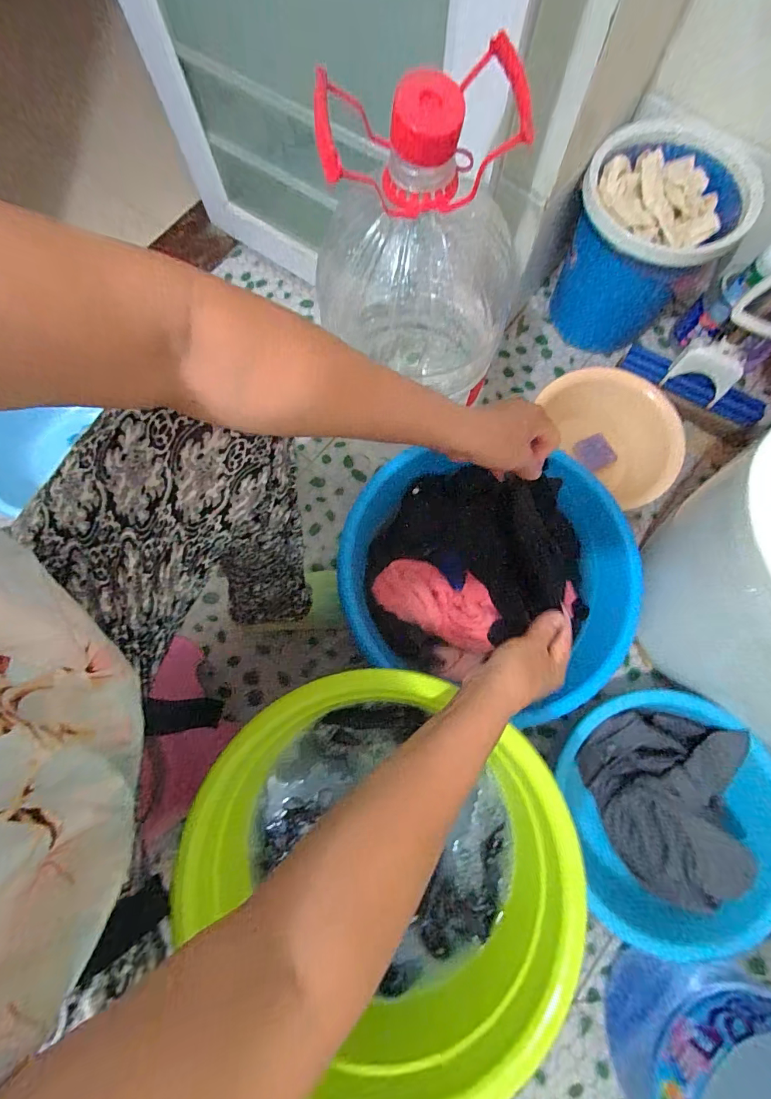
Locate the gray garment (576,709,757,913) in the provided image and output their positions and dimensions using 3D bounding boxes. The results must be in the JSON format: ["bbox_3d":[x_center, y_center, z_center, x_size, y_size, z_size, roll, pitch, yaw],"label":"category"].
[{"bbox_3d":[0.426,0.388,0.640,0.203,0.129,0.258,3,76,1],"label":"gray garment"}]

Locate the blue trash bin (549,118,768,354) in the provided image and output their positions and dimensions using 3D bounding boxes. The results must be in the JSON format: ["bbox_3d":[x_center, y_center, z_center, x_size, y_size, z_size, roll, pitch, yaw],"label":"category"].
[{"bbox_3d":[0.461,-0.557,0.790,0.242,0.270,0.257,0,76,1],"label":"blue trash bin"}]

